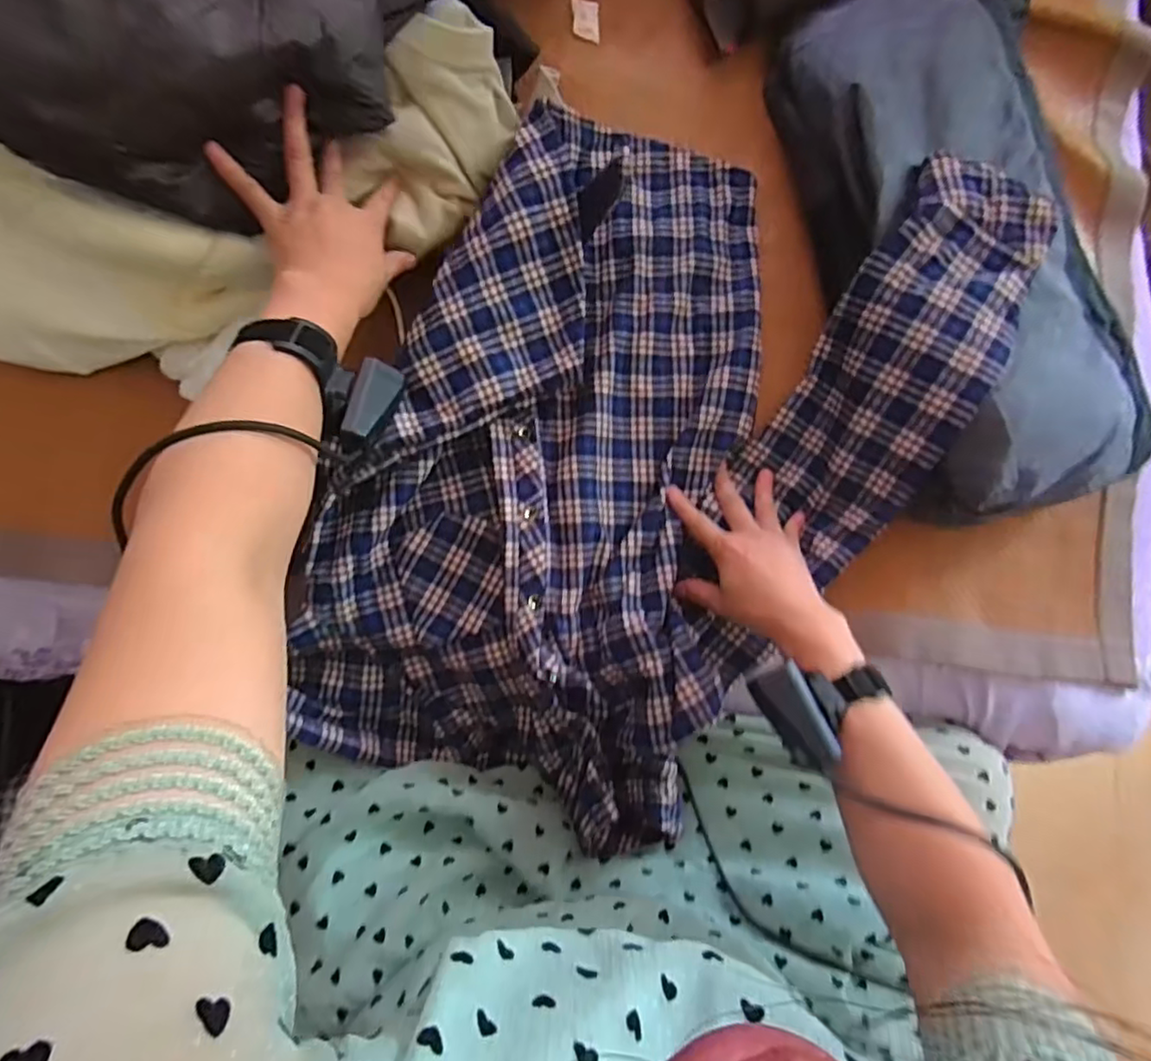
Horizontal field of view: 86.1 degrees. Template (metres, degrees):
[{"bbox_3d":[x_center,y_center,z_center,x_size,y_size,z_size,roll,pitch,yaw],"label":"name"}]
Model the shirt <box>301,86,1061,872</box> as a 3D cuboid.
[{"bbox_3d":[0.046,-0.052,0.535,0.414,0.165,0.620,28,82,-2],"label":"shirt"}]

